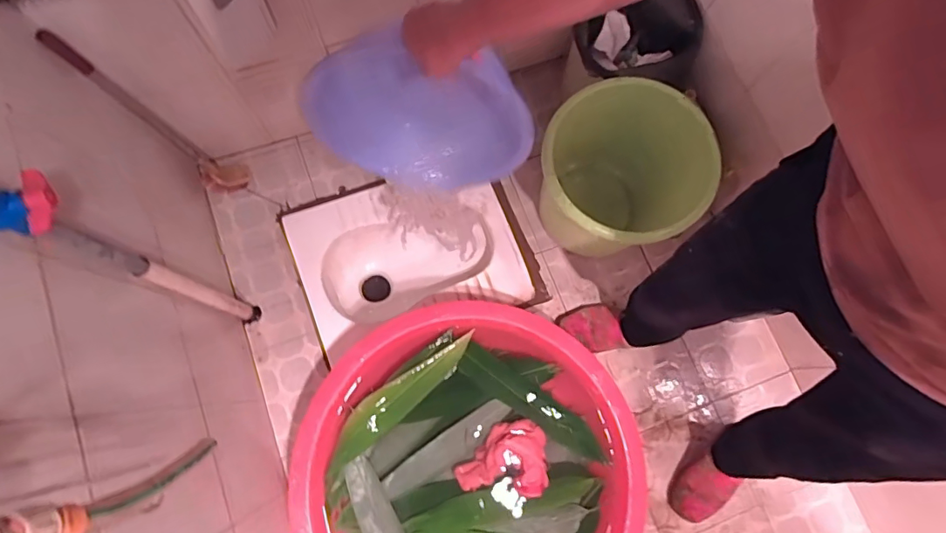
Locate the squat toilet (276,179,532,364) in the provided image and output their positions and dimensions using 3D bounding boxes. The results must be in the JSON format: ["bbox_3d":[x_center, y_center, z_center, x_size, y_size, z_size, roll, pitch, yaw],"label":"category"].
[{"bbox_3d":[-0.159,-0.006,1.302,0.522,0.233,0.362,-18,79,-7],"label":"squat toilet"}]

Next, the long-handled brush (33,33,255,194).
[{"bbox_3d":[-0.598,-0.272,0.994,0.095,0.509,0.090,28,77,3],"label":"long-handled brush"}]

